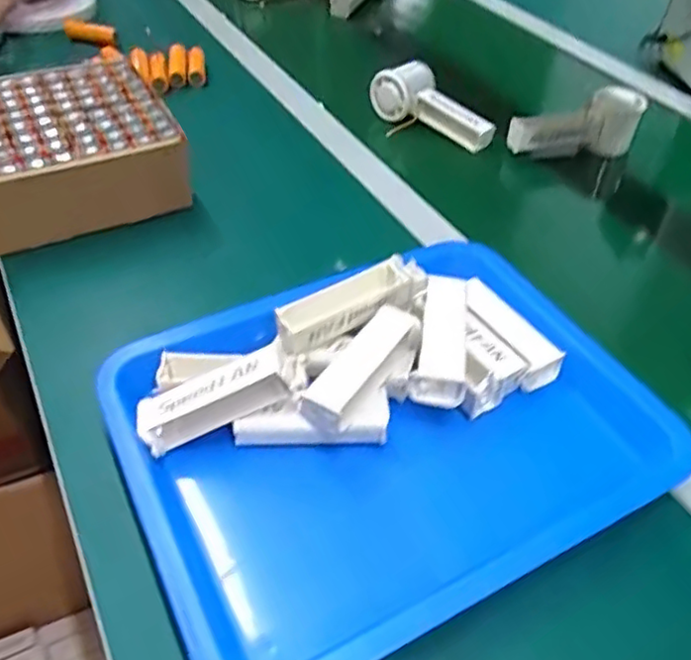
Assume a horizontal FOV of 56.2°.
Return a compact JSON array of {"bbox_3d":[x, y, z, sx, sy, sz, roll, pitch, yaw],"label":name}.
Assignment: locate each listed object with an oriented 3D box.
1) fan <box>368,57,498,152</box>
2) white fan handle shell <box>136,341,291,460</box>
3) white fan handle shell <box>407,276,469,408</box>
[{"bbox_3d":[0.102,-0.259,0.757,0.085,0.056,0.142,-27,52,-25],"label":"fan"},{"bbox_3d":[-0.082,0.044,0.413,0.097,0.028,0.032,-26,47,6],"label":"white fan handle shell"},{"bbox_3d":[0.068,0.004,0.453,0.035,0.021,0.103,8,46,6],"label":"white fan handle shell"}]

